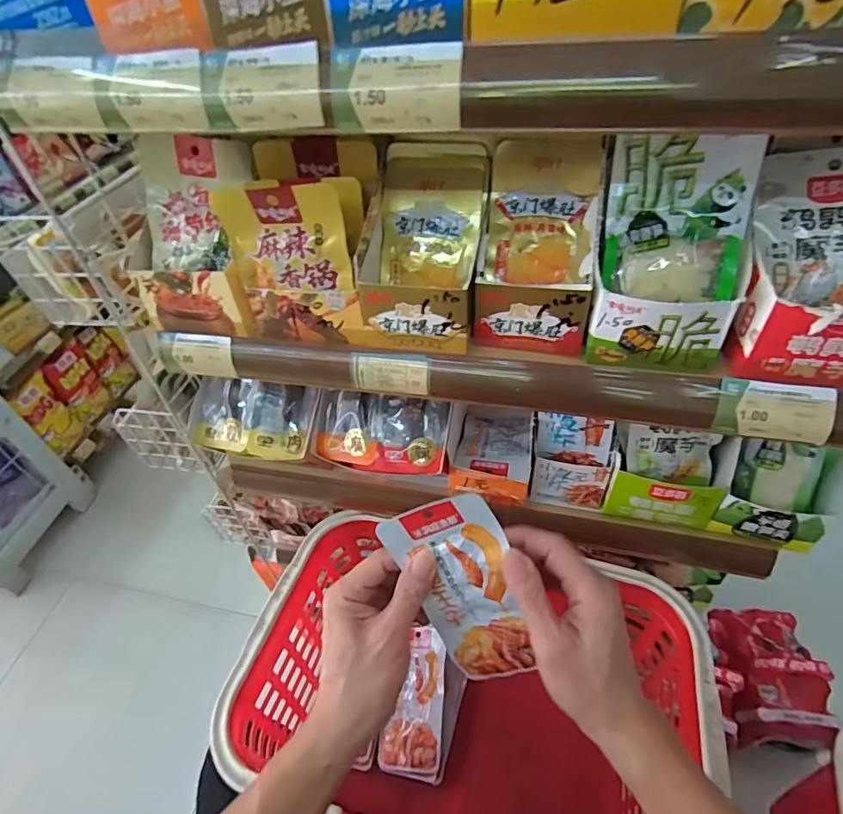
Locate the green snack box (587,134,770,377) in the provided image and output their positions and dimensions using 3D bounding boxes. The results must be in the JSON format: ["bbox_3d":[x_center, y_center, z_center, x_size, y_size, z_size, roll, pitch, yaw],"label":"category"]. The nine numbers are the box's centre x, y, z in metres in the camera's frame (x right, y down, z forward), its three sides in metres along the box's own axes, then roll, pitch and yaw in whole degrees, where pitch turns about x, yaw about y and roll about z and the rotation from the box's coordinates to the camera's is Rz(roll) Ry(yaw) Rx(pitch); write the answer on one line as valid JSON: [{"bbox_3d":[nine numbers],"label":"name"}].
[{"bbox_3d":[0.169,-0.100,0.340,0.099,0.136,0.083,8,48,12],"label":"green snack box"}]

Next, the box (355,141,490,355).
[{"bbox_3d":[0.002,-0.126,0.394,0.087,0.114,0.114,6,47,10],"label":"box"}]

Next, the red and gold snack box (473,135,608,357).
[{"bbox_3d":[0.089,-0.125,0.381,0.083,0.117,0.112,7,48,11],"label":"red and gold snack box"}]

